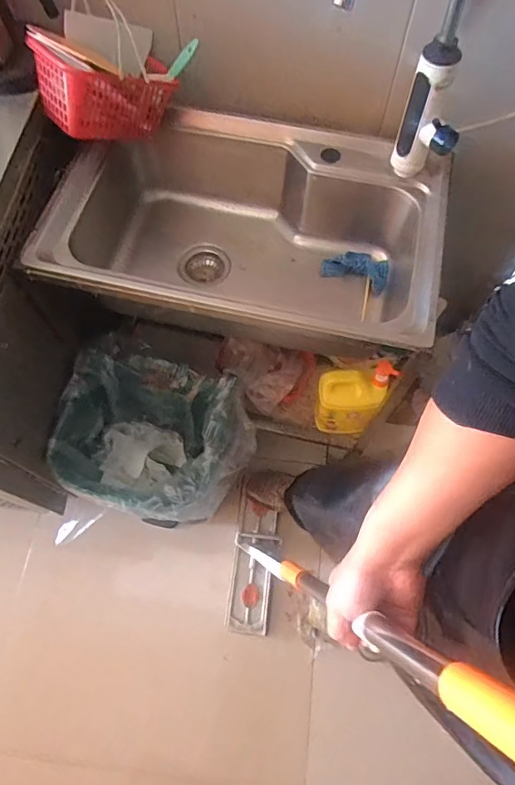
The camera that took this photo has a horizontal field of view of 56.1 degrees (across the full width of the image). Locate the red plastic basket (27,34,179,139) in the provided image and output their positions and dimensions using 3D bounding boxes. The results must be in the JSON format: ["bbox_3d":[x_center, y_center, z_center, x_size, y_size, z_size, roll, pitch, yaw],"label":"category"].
[{"bbox_3d":[-0.259,-0.518,0.836,0.228,0.125,0.112,-17,65,-35],"label":"red plastic basket"}]

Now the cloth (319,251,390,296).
[{"bbox_3d":[0.205,-0.259,1.019,0.137,0.033,0.085,21,67,9],"label":"cloth"}]

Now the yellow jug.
[{"bbox_3d":[0.202,0.020,1.065,0.142,0.225,0.080,-7,66,-4],"label":"yellow jug"}]

